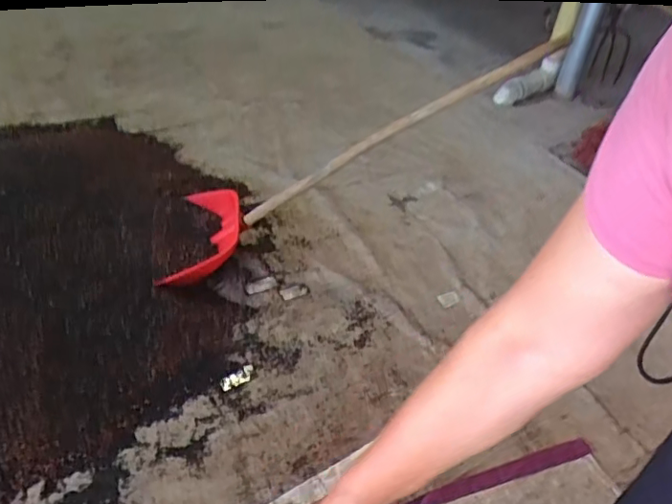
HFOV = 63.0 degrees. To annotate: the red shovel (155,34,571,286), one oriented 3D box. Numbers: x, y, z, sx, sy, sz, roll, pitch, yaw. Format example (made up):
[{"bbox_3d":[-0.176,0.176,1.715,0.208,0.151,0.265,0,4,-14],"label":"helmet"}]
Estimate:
[{"bbox_3d":[0.028,-0.286,1.575,1.246,0.118,0.325,-28,37,13],"label":"red shovel"}]

